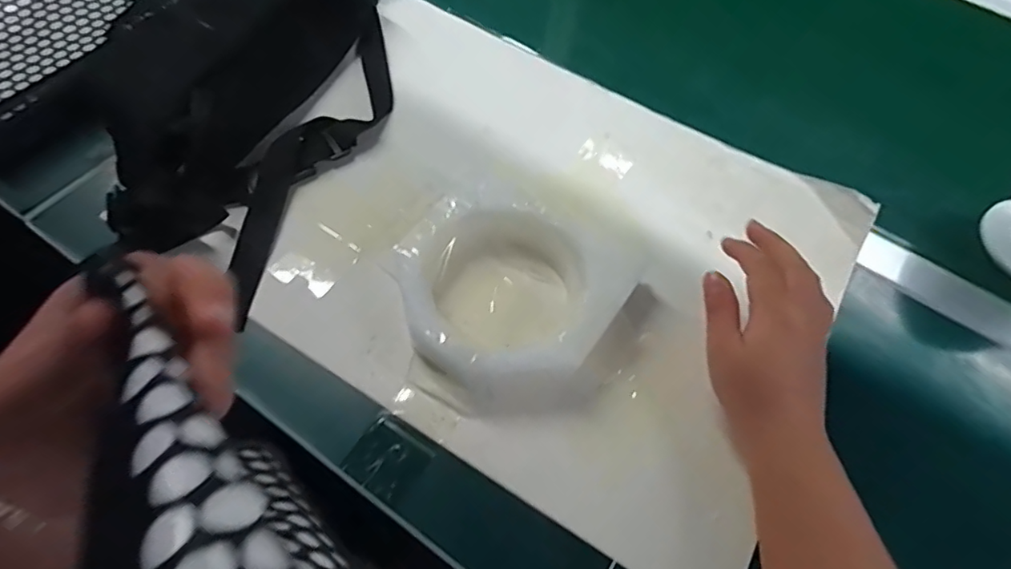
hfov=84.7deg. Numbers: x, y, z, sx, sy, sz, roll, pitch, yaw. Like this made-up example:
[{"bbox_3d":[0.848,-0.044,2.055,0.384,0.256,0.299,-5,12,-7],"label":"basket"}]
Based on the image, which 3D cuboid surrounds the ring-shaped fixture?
[{"bbox_3d":[-0.003,0.004,0.380,0.140,0.043,0.134,1,60,-2],"label":"ring-shaped fixture"}]

